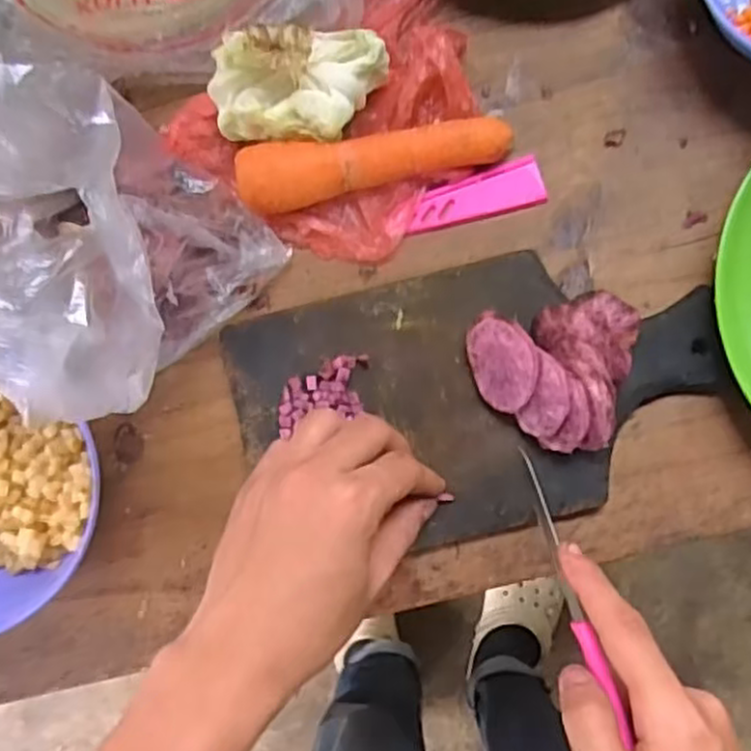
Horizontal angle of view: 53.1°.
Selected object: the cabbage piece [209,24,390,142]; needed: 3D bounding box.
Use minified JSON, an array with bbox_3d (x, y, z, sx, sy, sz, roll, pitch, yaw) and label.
[{"bbox_3d":[-0.042,-0.151,0.382,0.091,0.044,0.049,-3,88,7],"label":"cabbage piece"}]

